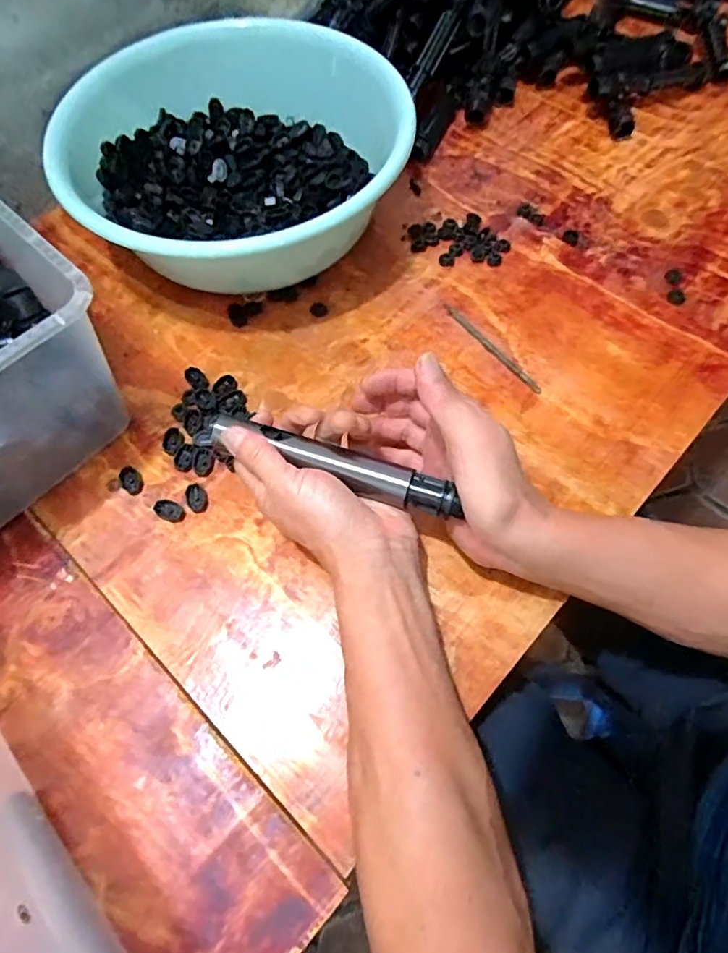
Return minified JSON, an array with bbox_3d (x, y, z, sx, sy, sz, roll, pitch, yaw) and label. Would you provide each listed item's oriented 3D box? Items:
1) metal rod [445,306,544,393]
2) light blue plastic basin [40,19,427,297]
[{"bbox_3d":[0.109,-0.111,0.468,0.010,0.004,0.115,-36,70,-14],"label":"metal rod"},{"bbox_3d":[-0.113,-0.279,0.498,0.287,0.103,0.274,0,66,1],"label":"light blue plastic basin"}]

